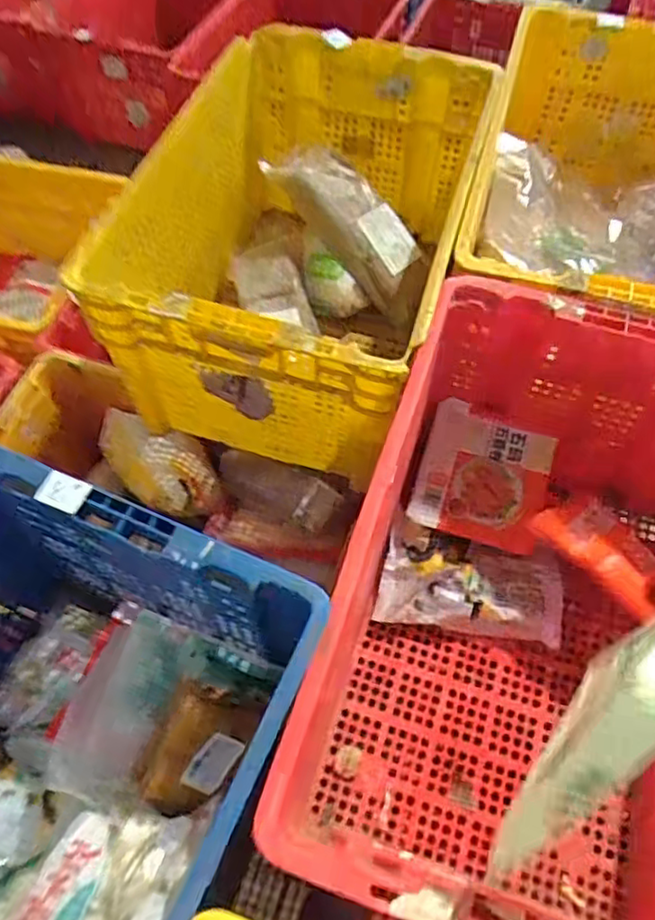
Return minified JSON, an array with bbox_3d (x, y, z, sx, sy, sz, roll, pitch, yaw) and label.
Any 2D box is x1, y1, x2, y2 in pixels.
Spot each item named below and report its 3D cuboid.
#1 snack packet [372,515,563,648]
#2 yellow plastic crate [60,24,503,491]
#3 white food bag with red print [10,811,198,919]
[{"bbox_3d":[0.185,0.156,0.814,0.232,0.035,0.119,12,76,-5],"label":"snack packet"},{"bbox_3d":[-0.032,-0.293,0.913,0.384,0.329,0.556,14,61,8],"label":"yellow plastic crate"},{"bbox_3d":[-0.206,0.376,0.581,0.139,0.046,0.134,16,61,9],"label":"white food bag with red print"}]

